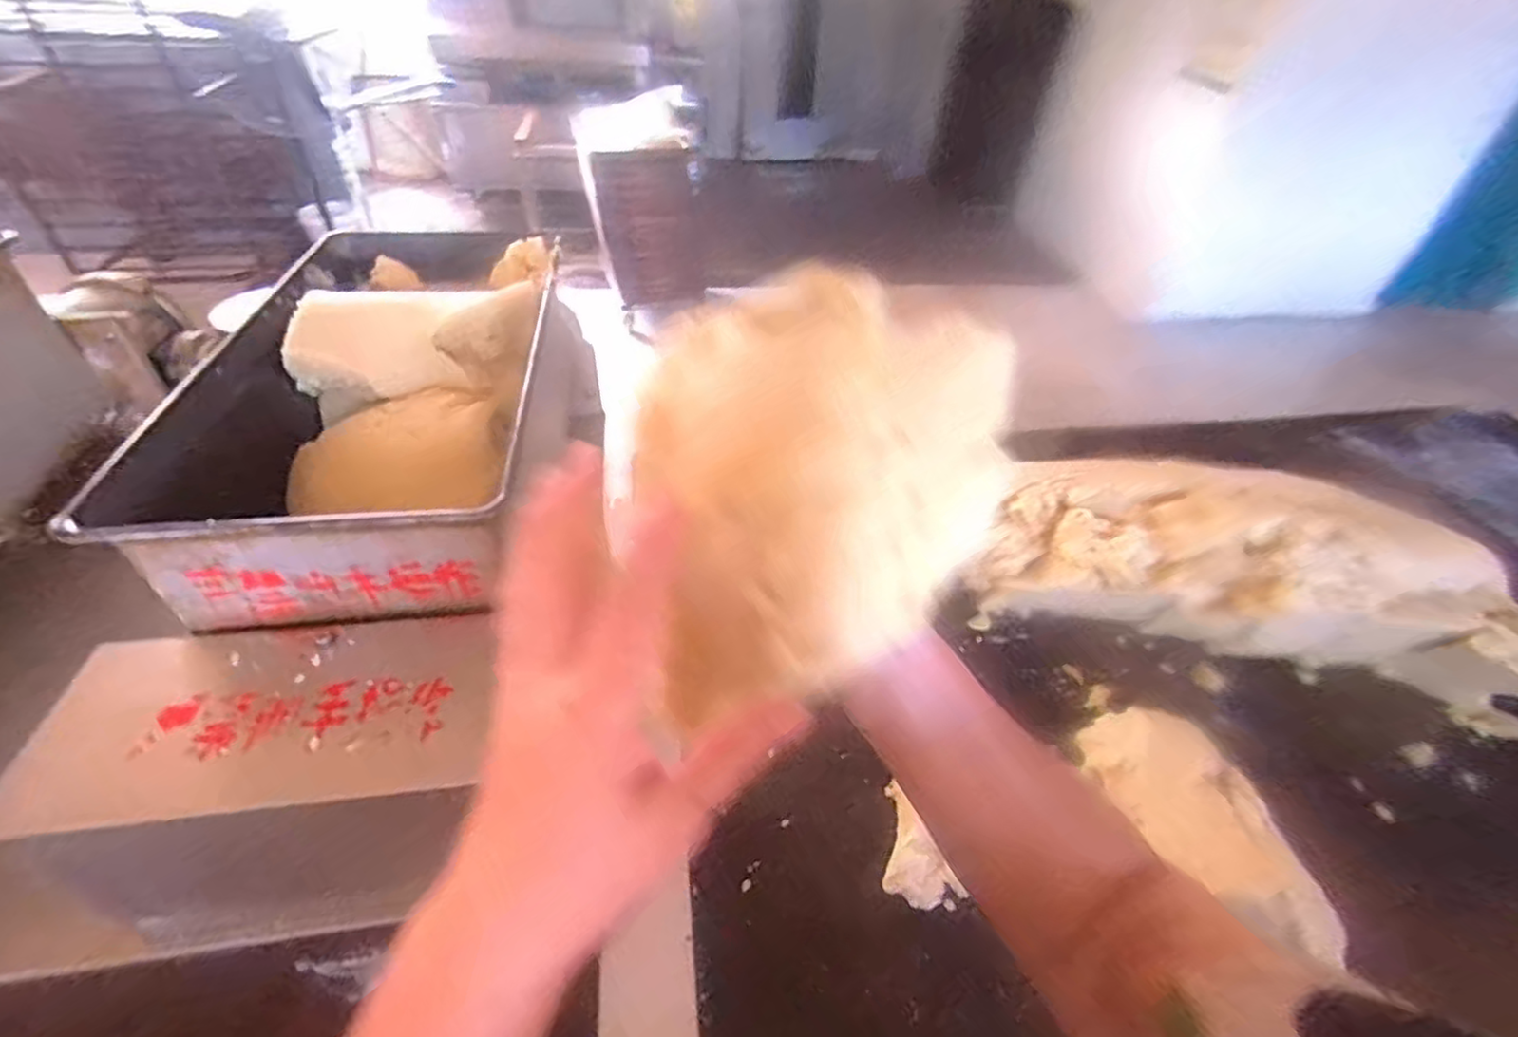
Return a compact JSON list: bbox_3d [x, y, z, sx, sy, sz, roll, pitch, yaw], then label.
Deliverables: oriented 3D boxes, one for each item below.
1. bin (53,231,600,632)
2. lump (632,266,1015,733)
[{"bbox_3d":[-0.318,-0.113,0.554,0.230,0.112,0.442,-2,45,-5],"label":"bin"},{"bbox_3d":[0.021,-0.028,0.297,0.199,0.094,0.148,-27,52,-26],"label":"lump"}]

